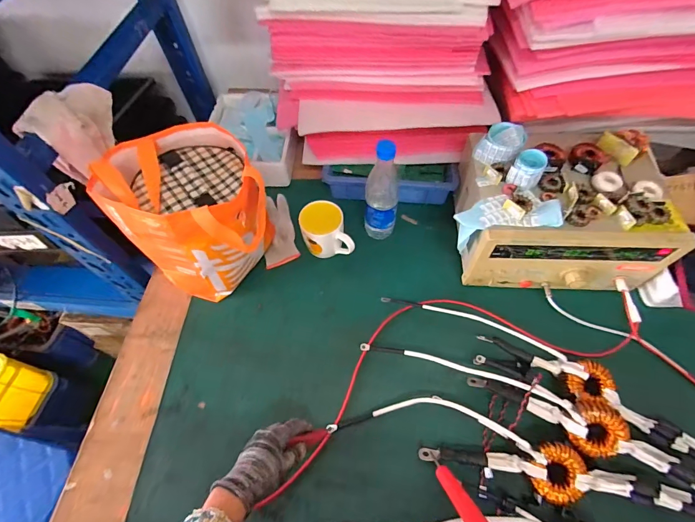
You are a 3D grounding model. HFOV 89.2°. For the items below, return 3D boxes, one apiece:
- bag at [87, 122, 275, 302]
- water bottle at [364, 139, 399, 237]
[{"bbox_3d":[-0.267,-0.075,0.639,0.236,0.234,0.209,-27,63,-14],"label":"bag"},{"bbox_3d":[0.068,-0.124,0.672,0.064,0.234,0.052,7,60,5],"label":"water bottle"}]

